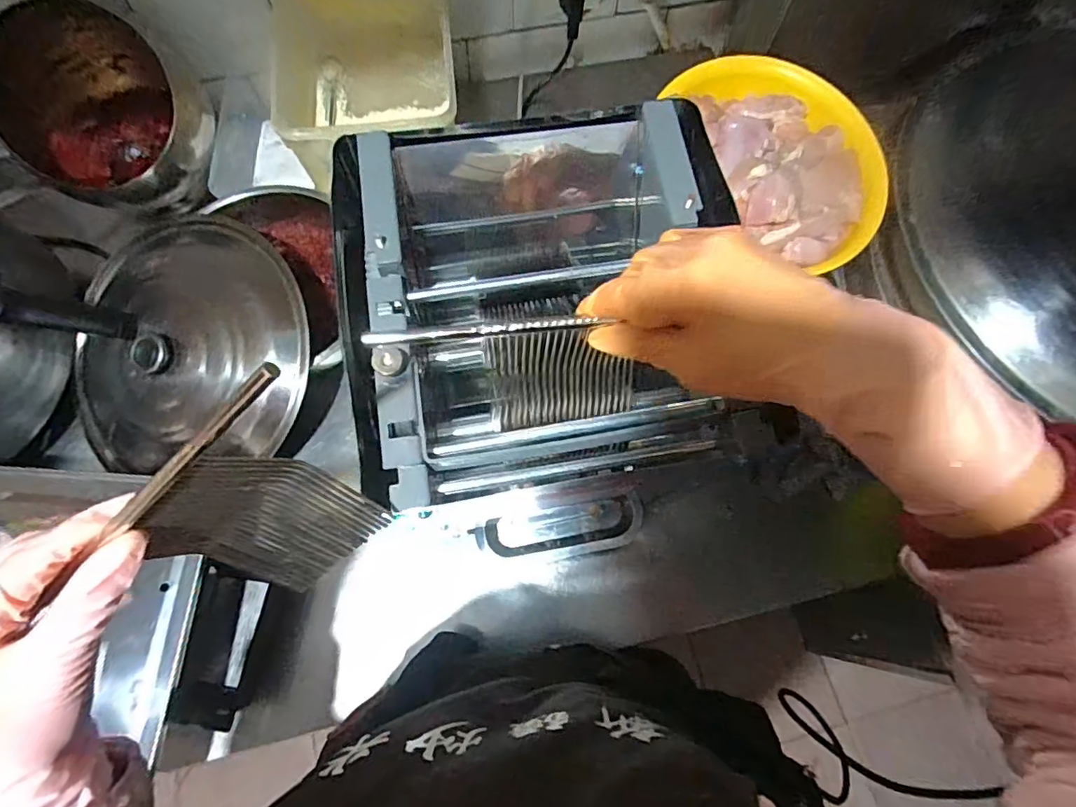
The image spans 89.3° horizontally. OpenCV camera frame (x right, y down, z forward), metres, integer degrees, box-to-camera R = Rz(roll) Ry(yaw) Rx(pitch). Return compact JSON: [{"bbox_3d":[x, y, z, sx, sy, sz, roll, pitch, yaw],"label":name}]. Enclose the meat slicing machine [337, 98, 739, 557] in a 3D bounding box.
[{"bbox_3d":[-0.006,-0.026,0.506,0.265,0.312,0.298,-5,72,-3],"label":"meat slicing machine"}]

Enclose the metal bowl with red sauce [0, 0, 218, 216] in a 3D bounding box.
[{"bbox_3d":[-0.490,-0.331,0.626,0.180,0.137,0.174,0,72,-1],"label":"metal bowl with red sauce"}]

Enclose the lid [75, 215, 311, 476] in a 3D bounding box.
[{"bbox_3d":[-0.387,-0.071,0.589,0.295,0.061,0.279,-5,85,14],"label":"lid"}]

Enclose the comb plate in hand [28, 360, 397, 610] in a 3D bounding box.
[{"bbox_3d":[-0.128,0.049,0.277,0.146,0.126,0.018,-36,54,17],"label":"comb plate in hand"}]

